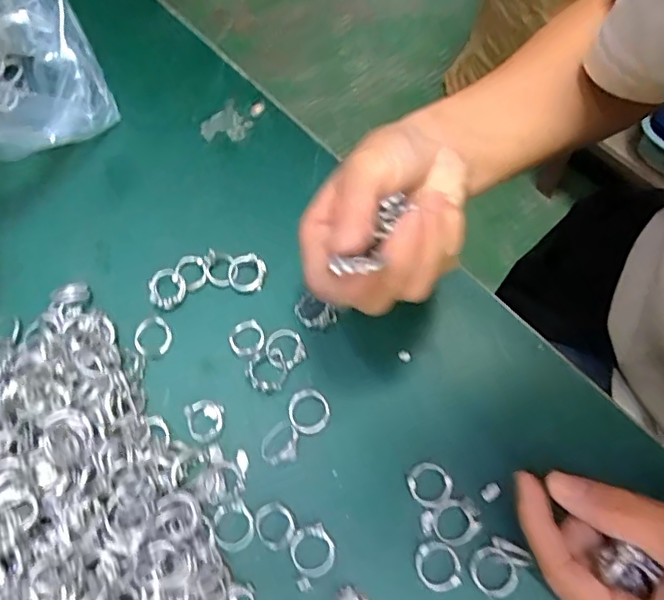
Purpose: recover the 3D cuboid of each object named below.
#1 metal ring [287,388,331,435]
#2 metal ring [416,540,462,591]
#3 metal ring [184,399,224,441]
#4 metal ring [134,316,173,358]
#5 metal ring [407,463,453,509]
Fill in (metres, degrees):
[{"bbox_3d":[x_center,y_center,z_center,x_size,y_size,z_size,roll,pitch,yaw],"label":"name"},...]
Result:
[{"bbox_3d":[-0.012,0.059,0.303,0.022,0.004,0.024,-2,66,4],"label":"metal ring"},{"bbox_3d":[0.051,0.127,0.271,0.021,0.005,0.022,-2,66,4],"label":"metal ring"},{"bbox_3d":[-0.070,0.065,0.308,0.020,0.008,0.022,-2,66,4],"label":"metal ring"},{"bbox_3d":[-0.104,0.022,0.329,0.022,0.004,0.023,-2,66,4],"label":"metal ring"},{"bbox_3d":[0.050,0.093,0.285,0.022,0.006,0.021,-2,66,4],"label":"metal ring"}]

